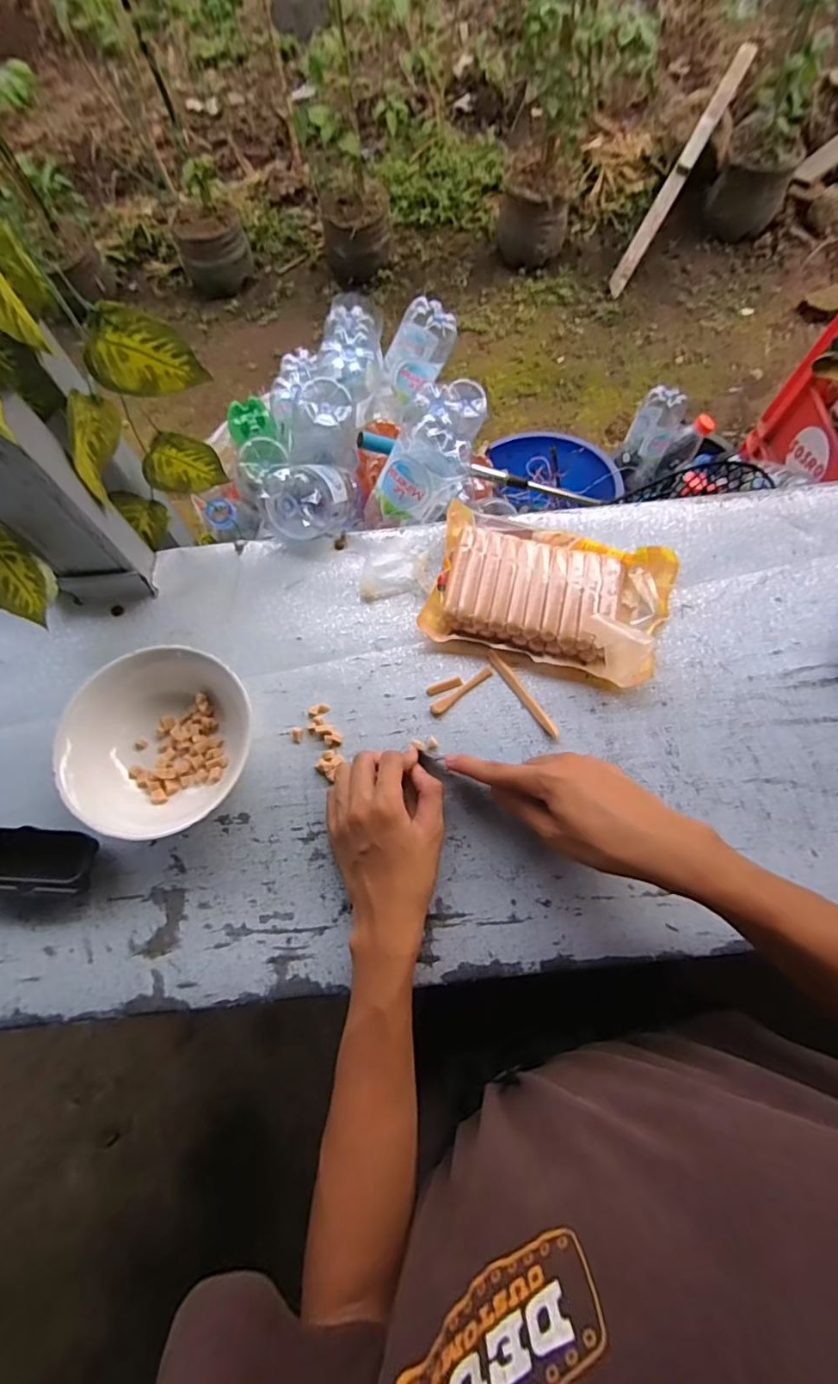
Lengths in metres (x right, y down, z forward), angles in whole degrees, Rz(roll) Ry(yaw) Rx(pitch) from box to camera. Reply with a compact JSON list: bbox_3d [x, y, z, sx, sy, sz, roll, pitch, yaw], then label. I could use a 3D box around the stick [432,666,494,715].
[{"bbox_3d":[0.038,-0.001,0.483,0.066,0.006,0.009,-37,73,-11],"label":"stick"}]

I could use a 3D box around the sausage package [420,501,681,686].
[{"bbox_3d":[0.119,-0.093,0.493,0.213,0.045,0.136,15,71,7],"label":"sausage package"}]

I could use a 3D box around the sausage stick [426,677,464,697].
[{"bbox_3d":[0.023,-0.005,0.486,0.033,0.004,0.009,-19,70,-5],"label":"sausage stick"}]

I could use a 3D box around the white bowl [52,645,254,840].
[{"bbox_3d":[-0.211,0.041,0.448,0.147,0.066,0.138,-1,70,2],"label":"white bowl"}]

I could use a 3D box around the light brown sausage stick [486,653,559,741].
[{"bbox_3d":[0.092,0.001,0.480,0.011,0.007,0.093,-32,72,-10],"label":"light brown sausage stick"}]

